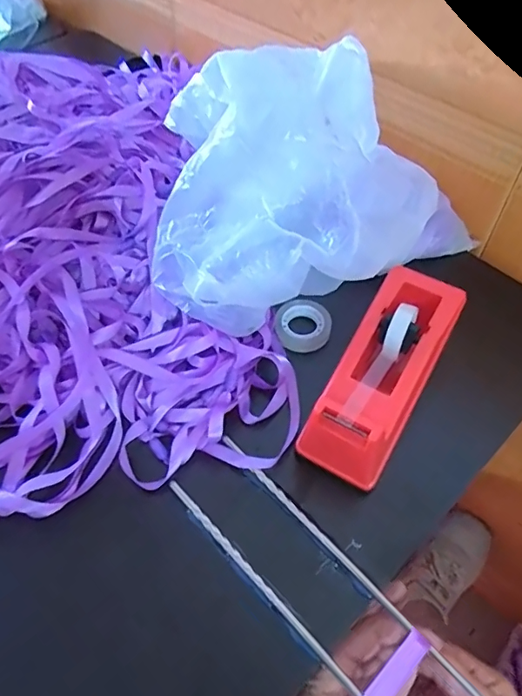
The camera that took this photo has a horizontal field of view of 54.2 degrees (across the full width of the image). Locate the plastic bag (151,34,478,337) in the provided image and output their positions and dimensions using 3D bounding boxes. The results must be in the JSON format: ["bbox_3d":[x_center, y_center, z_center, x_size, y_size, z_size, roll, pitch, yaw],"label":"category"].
[{"bbox_3d":[0.045,-0.128,0.393,0.281,0.160,0.161,-22,58,-14],"label":"plastic bag"}]

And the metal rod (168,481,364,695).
[{"bbox_3d":[0.014,0.163,0.316,0.006,0.010,0.220,-39,67,-23],"label":"metal rod"}]

